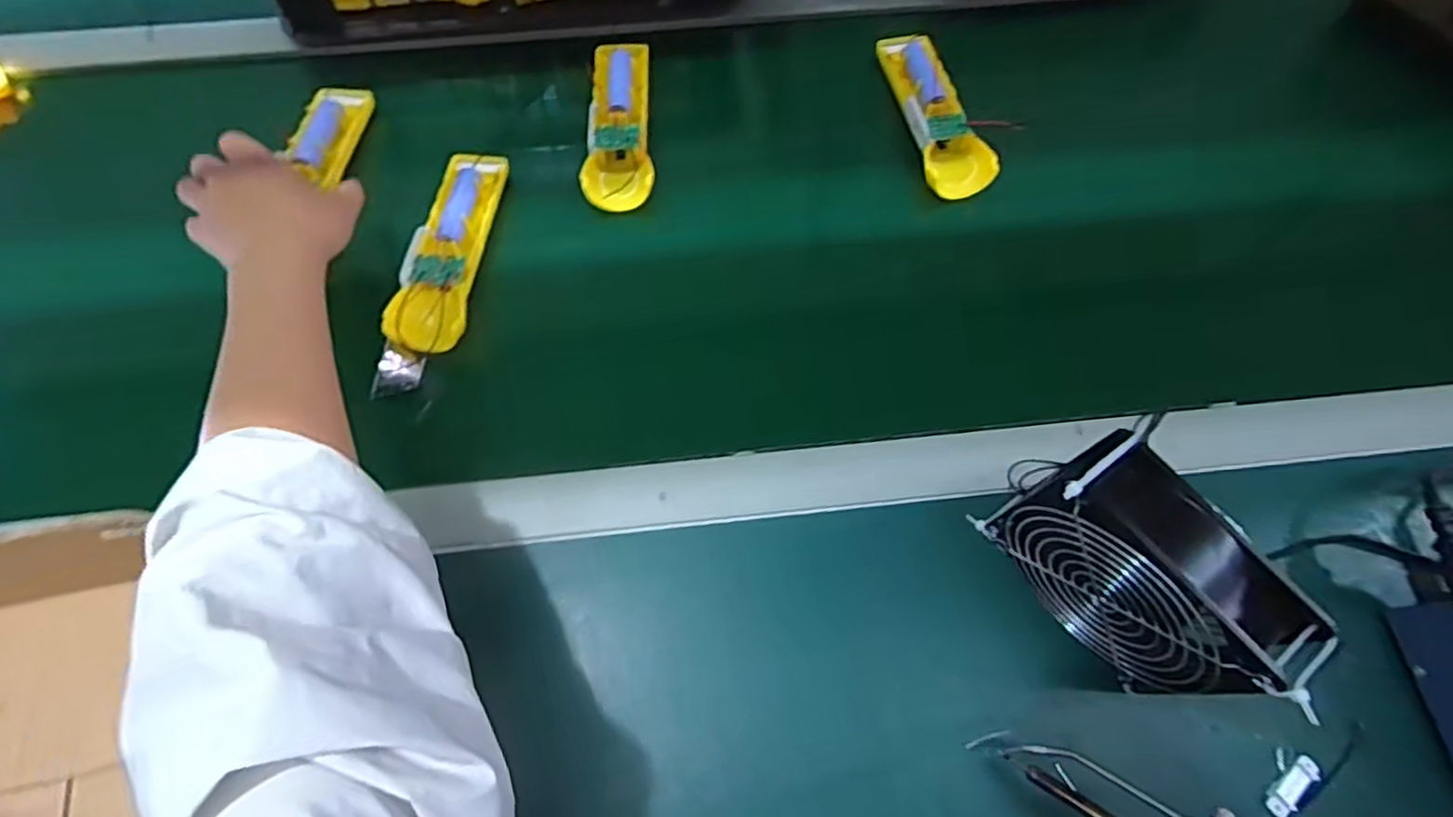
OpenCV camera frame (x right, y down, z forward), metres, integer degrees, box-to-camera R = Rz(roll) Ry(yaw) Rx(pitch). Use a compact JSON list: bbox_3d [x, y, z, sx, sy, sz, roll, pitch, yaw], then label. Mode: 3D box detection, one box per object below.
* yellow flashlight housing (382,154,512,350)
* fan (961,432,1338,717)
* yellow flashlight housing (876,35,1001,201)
[{"bbox_3d":[-0.202,-0.118,0.498,0.050,0.017,0.168,4,67,1],"label":"yellow flashlight housing"},{"bbox_3d":[0.209,0.086,0.358,0.046,0.122,0.128,-36,72,-15],"label":"fan"},{"bbox_3d":[0.169,-0.243,0.558,0.050,0.025,0.164,-9,68,-5],"label":"yellow flashlight housing"}]

